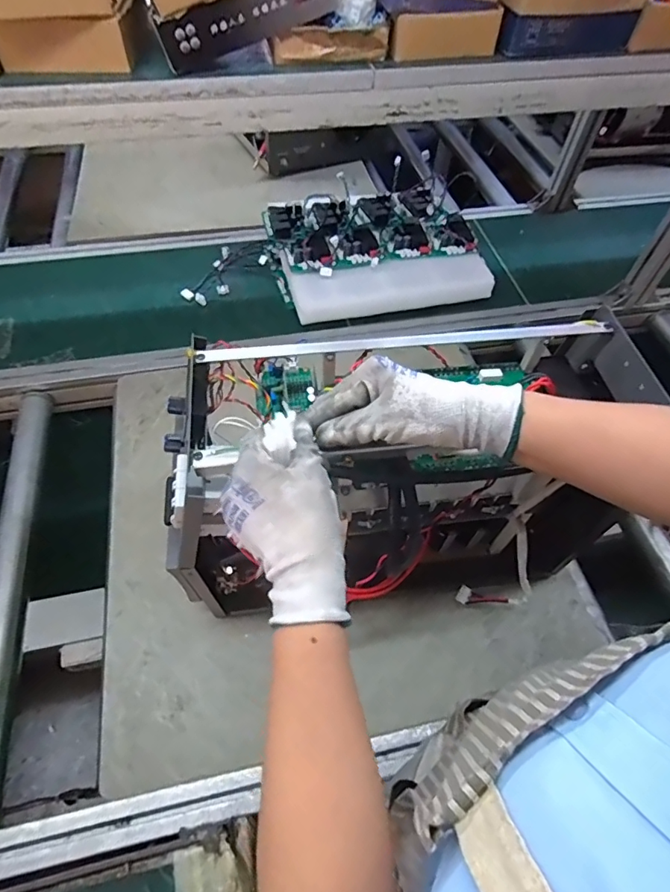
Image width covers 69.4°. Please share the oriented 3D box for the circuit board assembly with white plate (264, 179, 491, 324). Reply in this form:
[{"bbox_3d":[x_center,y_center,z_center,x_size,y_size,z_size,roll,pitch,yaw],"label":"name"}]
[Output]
[{"bbox_3d":[0.075,-0.376,0.930,0.382,0.080,0.301,-10,59,-9],"label":"circuit board assembly with white plate"}]

